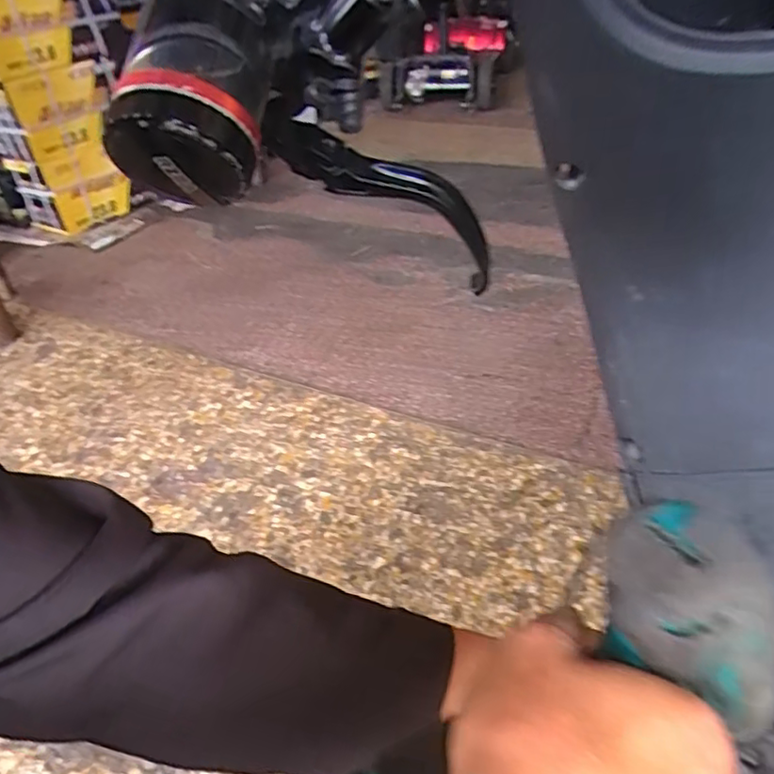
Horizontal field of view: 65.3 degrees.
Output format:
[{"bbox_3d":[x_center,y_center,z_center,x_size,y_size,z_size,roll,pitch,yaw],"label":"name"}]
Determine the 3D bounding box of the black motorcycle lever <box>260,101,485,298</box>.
[{"bbox_3d":[0.006,-0.088,0.293,0.145,0.039,0.021,18,26,-31],"label":"black motorcycle lever"}]

